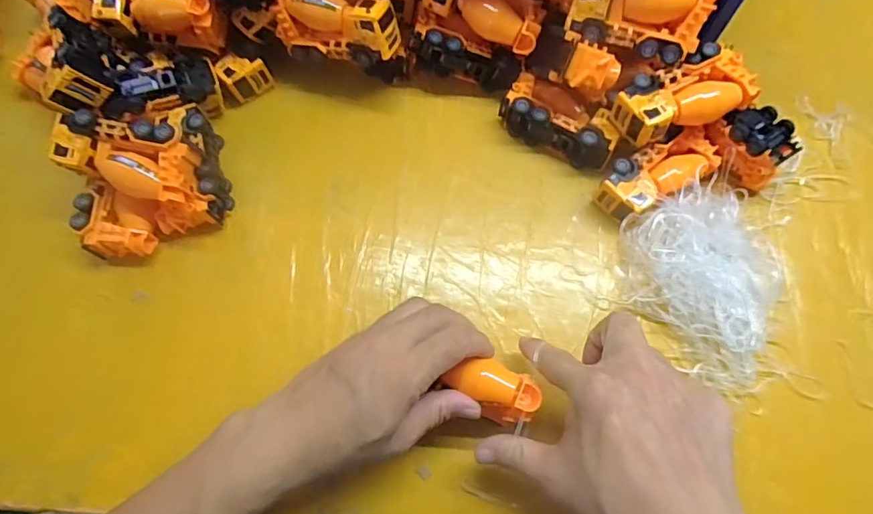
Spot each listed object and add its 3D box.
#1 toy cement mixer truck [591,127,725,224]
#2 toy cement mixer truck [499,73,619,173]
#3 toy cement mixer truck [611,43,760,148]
[{"bbox_3d":[0.187,-0.068,0.433,0.105,0.035,0.042,-28,73,-10],"label":"toy cement mixer truck"},{"bbox_3d":[0.109,-0.121,0.451,0.102,0.035,0.047,28,72,10],"label":"toy cement mixer truck"},{"bbox_3d":[0.197,-0.124,0.420,0.101,0.046,0.054,-26,74,-9],"label":"toy cement mixer truck"}]

